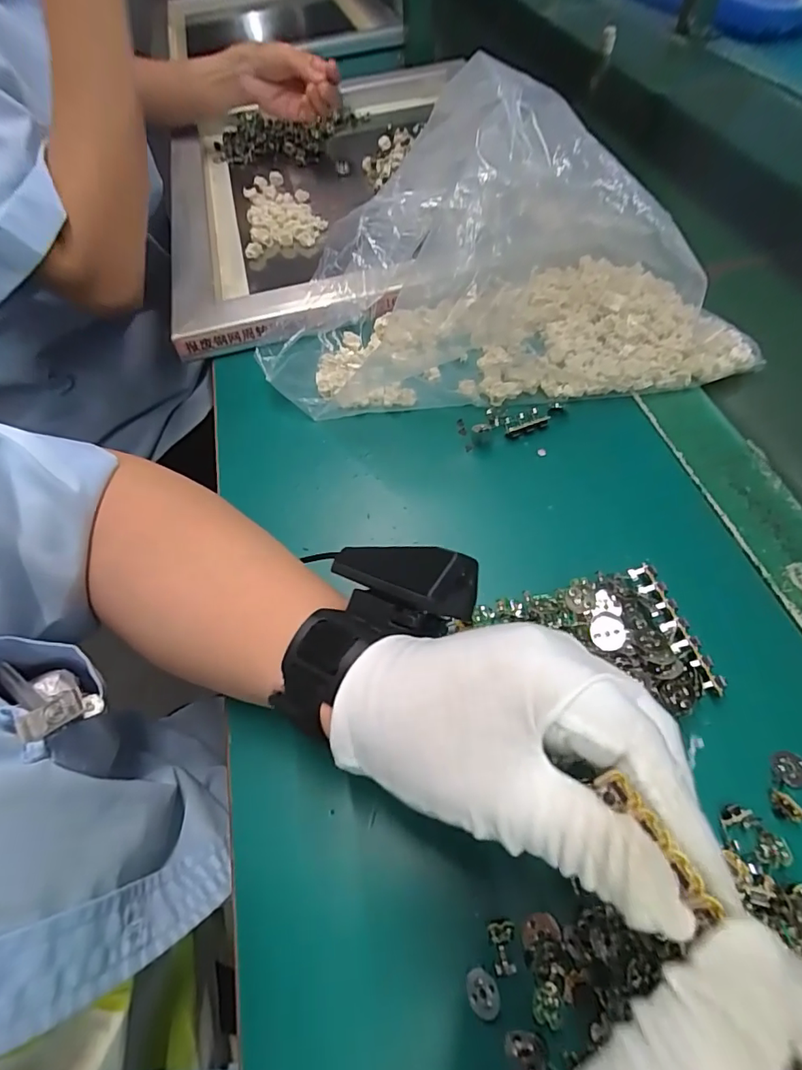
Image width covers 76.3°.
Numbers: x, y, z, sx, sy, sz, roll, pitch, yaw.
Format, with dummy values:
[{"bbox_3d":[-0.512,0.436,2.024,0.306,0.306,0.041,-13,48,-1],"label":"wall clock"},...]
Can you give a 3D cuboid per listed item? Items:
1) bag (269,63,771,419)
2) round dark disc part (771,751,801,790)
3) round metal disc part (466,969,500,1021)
[{"bbox_3d":[0.072,-0.203,0.358,0.353,0.146,0.162,-4,57,3],"label":"bag"},{"bbox_3d":[0.180,0.108,0.234,0.016,0.004,0.015,-3,57,4],"label":"round dark disc part"},{"bbox_3d":[0.032,0.178,0.198,0.011,0.005,0.015,-19,57,-7],"label":"round metal disc part"}]

